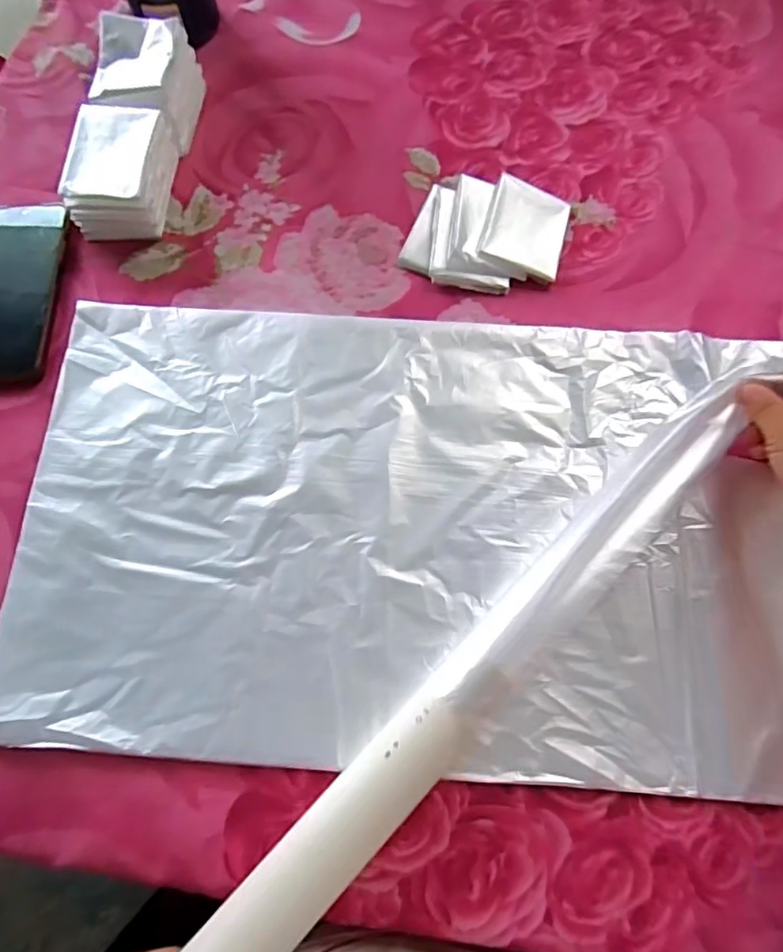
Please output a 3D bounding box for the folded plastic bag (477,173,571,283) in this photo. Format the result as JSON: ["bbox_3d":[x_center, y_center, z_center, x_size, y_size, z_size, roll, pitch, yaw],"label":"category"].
[{"bbox_3d":[0.109,-0.198,0.446,0.062,0.018,0.080,17,73,7],"label":"folded plastic bag"}]

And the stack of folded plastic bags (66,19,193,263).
[{"bbox_3d":[-0.208,-0.331,0.475,0.069,0.057,0.099,5,72,3],"label":"stack of folded plastic bags"}]

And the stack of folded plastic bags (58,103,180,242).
[{"bbox_3d":[-0.218,-0.244,0.448,0.066,0.057,0.096,5,72,3],"label":"stack of folded plastic bags"}]

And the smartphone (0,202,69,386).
[{"bbox_3d":[-0.303,-0.148,0.438,0.076,0.014,0.166,-1,71,1],"label":"smartphone"}]

